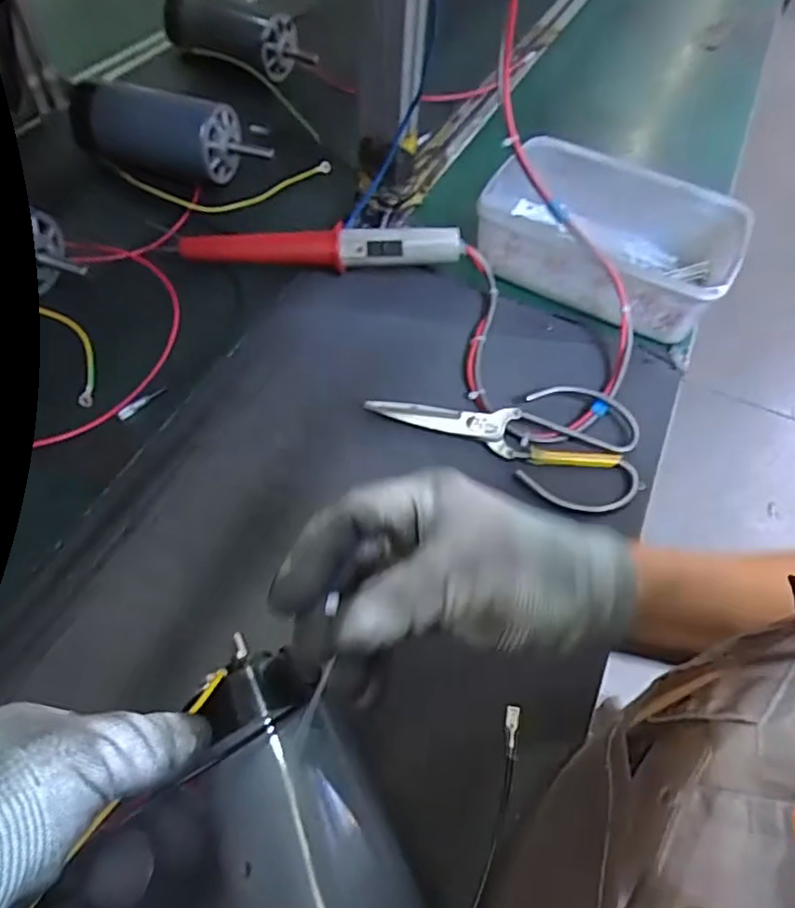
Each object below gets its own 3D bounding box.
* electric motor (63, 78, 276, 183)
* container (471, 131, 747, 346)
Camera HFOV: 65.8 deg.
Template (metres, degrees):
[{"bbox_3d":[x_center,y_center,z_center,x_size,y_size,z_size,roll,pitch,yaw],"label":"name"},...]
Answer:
[{"bbox_3d":[-0.244,-0.331,0.642,0.225,0.061,0.067,14,55,6],"label":"electric motor"},{"bbox_3d":[0.180,-0.201,0.564,0.234,0.067,0.163,29,58,16],"label":"container"}]

